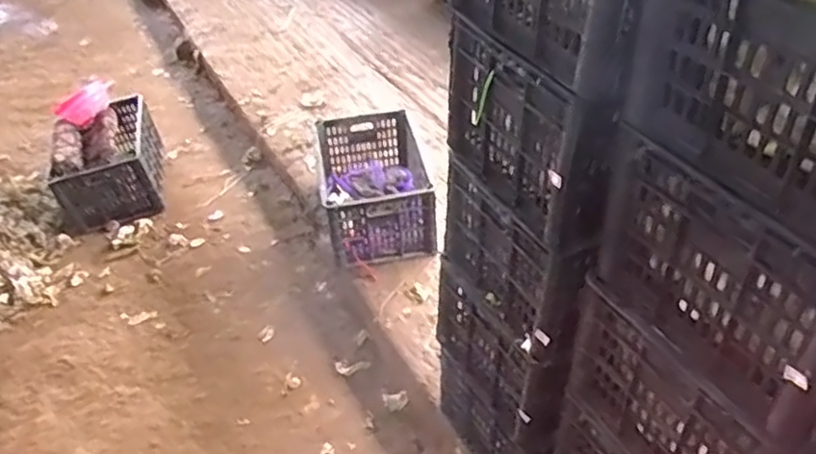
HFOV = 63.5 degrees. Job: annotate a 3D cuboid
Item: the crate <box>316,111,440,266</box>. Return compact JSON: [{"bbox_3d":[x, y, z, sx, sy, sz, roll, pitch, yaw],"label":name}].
[{"bbox_3d":[-0.087,-0.120,1.931,0.311,0.246,0.421,-10,41,-6],"label":"crate"}]

